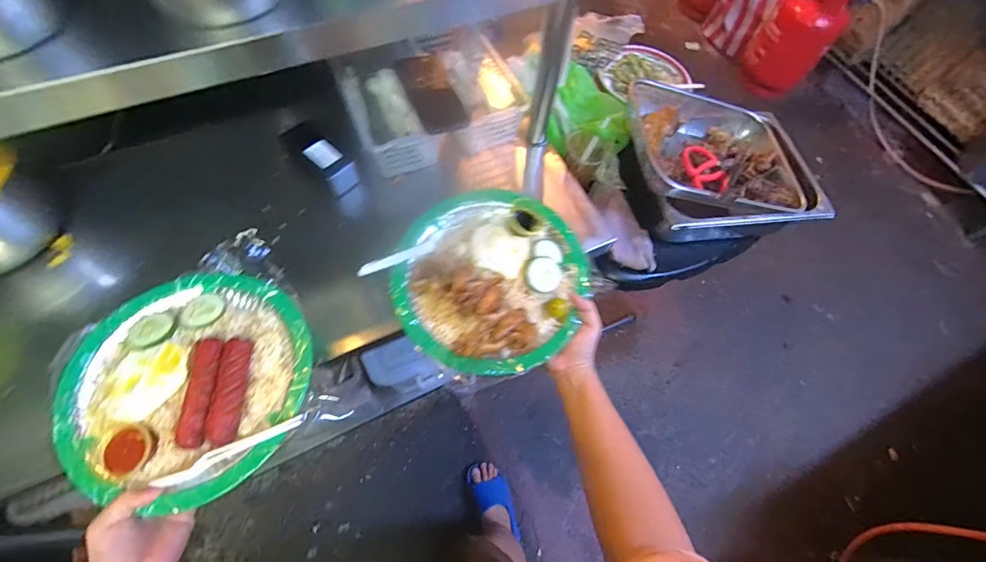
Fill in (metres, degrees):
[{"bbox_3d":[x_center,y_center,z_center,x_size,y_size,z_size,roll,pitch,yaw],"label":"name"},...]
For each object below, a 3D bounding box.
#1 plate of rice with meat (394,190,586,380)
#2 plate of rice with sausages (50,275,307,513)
[{"bbox_3d":[-0.006,-0.011,0.555,0.254,0.048,0.237,1,65,-3],"label":"plate of rice with meat"},{"bbox_3d":[-0.329,0.105,0.465,0.240,0.026,0.245,1,65,-3],"label":"plate of rice with sausages"}]

